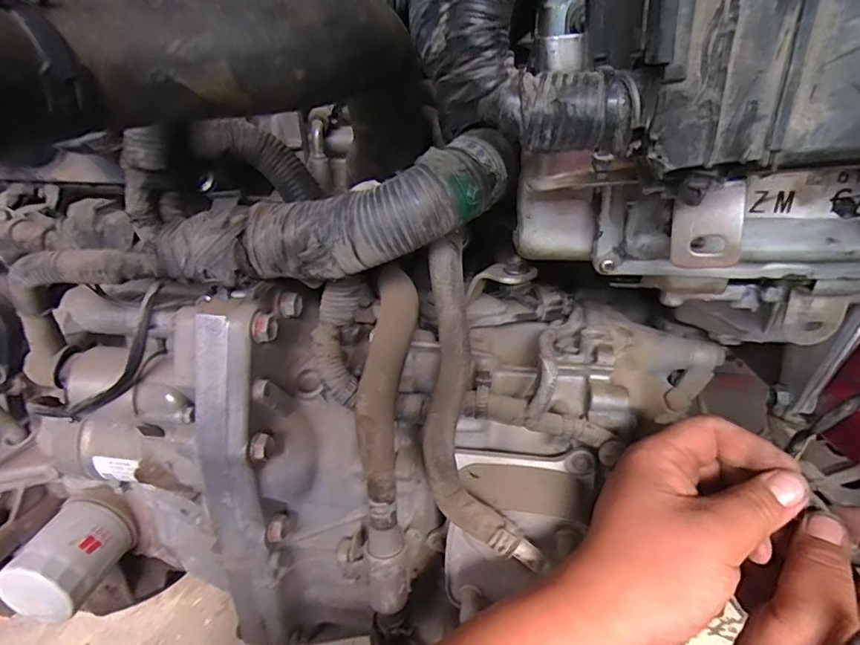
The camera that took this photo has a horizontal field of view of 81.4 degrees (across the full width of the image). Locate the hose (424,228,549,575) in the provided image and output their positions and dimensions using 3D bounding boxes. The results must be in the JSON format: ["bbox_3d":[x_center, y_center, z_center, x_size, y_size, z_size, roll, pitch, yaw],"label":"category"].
[{"bbox_3d":[0.023,0.052,0.303,0.057,0.207,0.026,-10,4,-24],"label":"hose"}]

